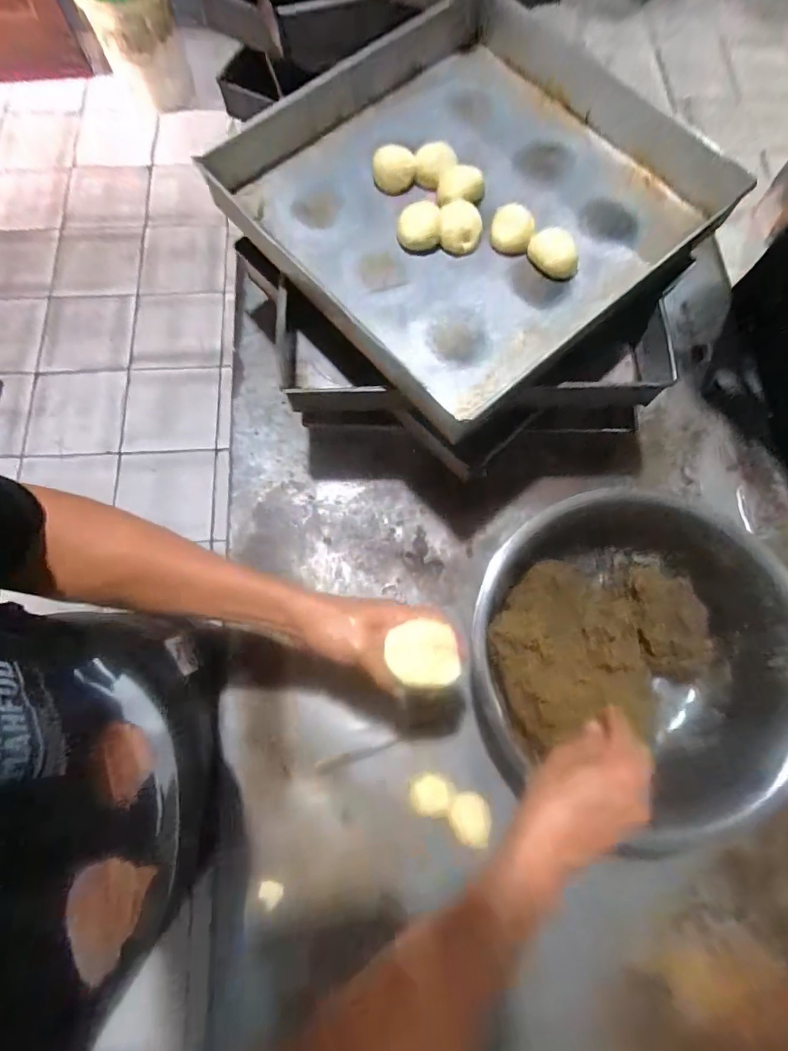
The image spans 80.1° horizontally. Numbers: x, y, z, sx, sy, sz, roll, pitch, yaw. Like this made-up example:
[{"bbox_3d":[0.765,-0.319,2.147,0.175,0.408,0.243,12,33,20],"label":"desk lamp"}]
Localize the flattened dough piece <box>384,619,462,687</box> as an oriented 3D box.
[{"bbox_3d":[0.028,0.117,0.425,0.064,0.021,0.053,5,74,1],"label":"flattened dough piece"}]

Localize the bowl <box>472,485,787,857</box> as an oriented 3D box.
[{"bbox_3d":[0.266,0.142,0.551,0.334,0.139,0.321,0,74,-1],"label":"bowl"}]

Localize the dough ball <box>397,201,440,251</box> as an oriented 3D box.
[{"bbox_3d":[0.029,-0.364,0.569,0.051,0.029,0.043,-4,74,-2],"label":"dough ball"}]

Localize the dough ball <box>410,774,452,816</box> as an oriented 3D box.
[{"bbox_3d":[0.044,0.328,0.574,0.047,0.025,0.044,0,74,-1],"label":"dough ball"}]

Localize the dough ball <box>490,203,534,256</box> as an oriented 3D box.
[{"bbox_3d":[0.145,-0.366,0.570,0.054,0.035,0.055,16,74,4],"label":"dough ball"}]

